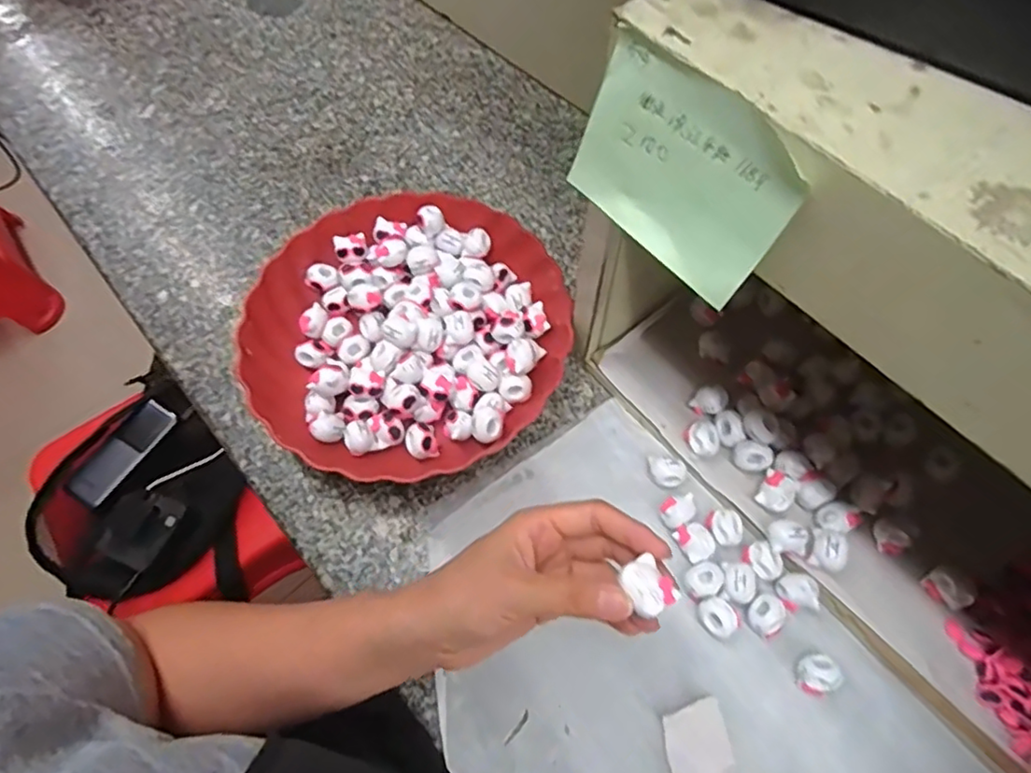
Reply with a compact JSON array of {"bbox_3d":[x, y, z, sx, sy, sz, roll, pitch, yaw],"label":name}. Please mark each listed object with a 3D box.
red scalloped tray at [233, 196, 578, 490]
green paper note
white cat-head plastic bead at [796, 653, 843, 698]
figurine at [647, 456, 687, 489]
[{"bbox_3d":[-0.078,-0.043,0.469,0.229,0.049,0.225,8,65,6],"label":"red scalloped tray"},{"bbox_3d":[0.067,-0.087,0.250,0.006,0.072,0.095,-31,68,-34],"label":"green paper note"},{"bbox_3d":[0.184,0.176,0.368,0.022,0.023,0.023,-1,64,2],"label":"white cat-head plastic bead"},{"bbox_3d":[0.107,0.060,0.427,0.025,0.017,0.022,9,65,6],"label":"figurine"}]

